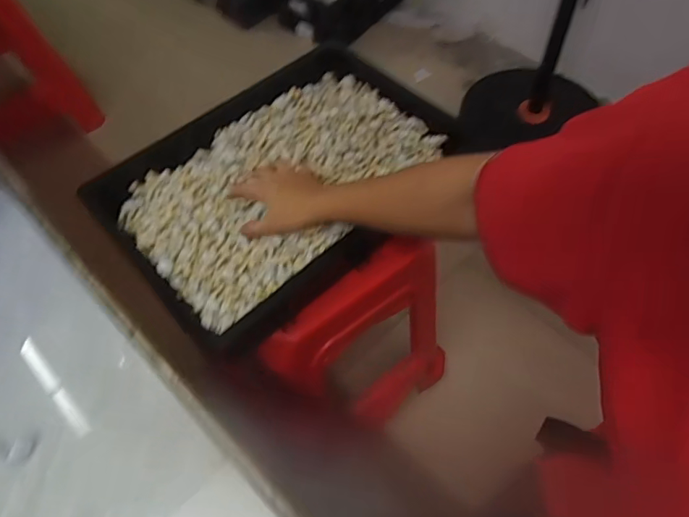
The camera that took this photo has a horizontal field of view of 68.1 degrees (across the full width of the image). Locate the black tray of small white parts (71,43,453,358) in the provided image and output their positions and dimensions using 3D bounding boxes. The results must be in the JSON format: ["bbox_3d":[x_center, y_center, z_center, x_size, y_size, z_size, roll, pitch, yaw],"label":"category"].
[{"bbox_3d":[-0.076,-0.116,0.700,0.450,0.032,0.350,-36,63,-19],"label":"black tray of small white parts"}]

